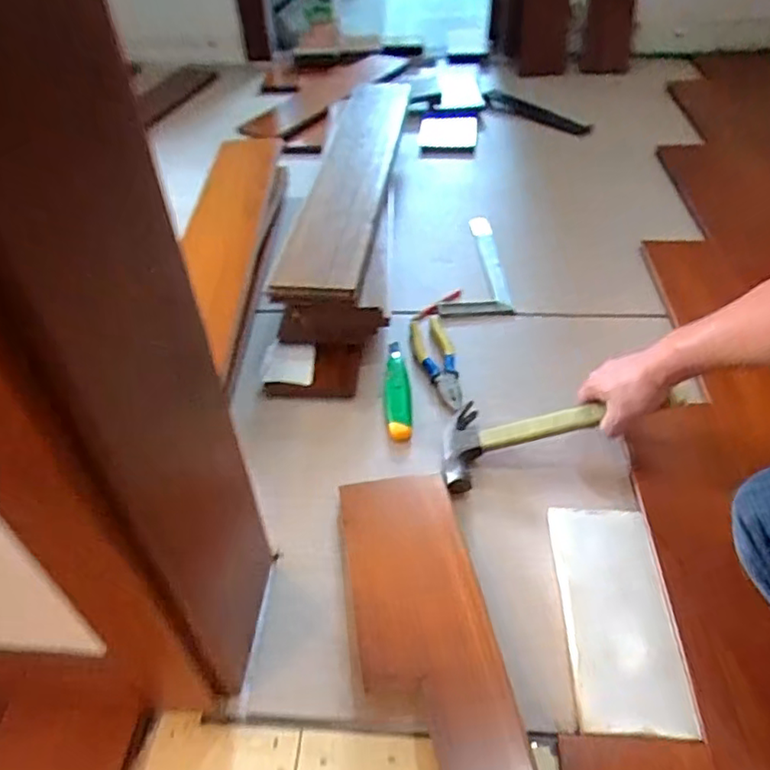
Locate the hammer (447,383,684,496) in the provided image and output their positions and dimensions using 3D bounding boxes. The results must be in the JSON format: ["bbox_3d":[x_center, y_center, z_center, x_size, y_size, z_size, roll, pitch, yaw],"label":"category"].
[{"bbox_3d":[0.206,0.040,0.759,0.285,0.029,0.125,-16,45,6],"label":"hammer"}]

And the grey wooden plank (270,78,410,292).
[{"bbox_3d":[-0.061,-0.437,1.165,0.137,0.044,0.940,13,42,-4],"label":"grey wooden plank"}]

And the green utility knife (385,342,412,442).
[{"bbox_3d":[0.017,-0.001,0.848,0.033,0.032,0.171,-3,45,1],"label":"green utility knife"}]

